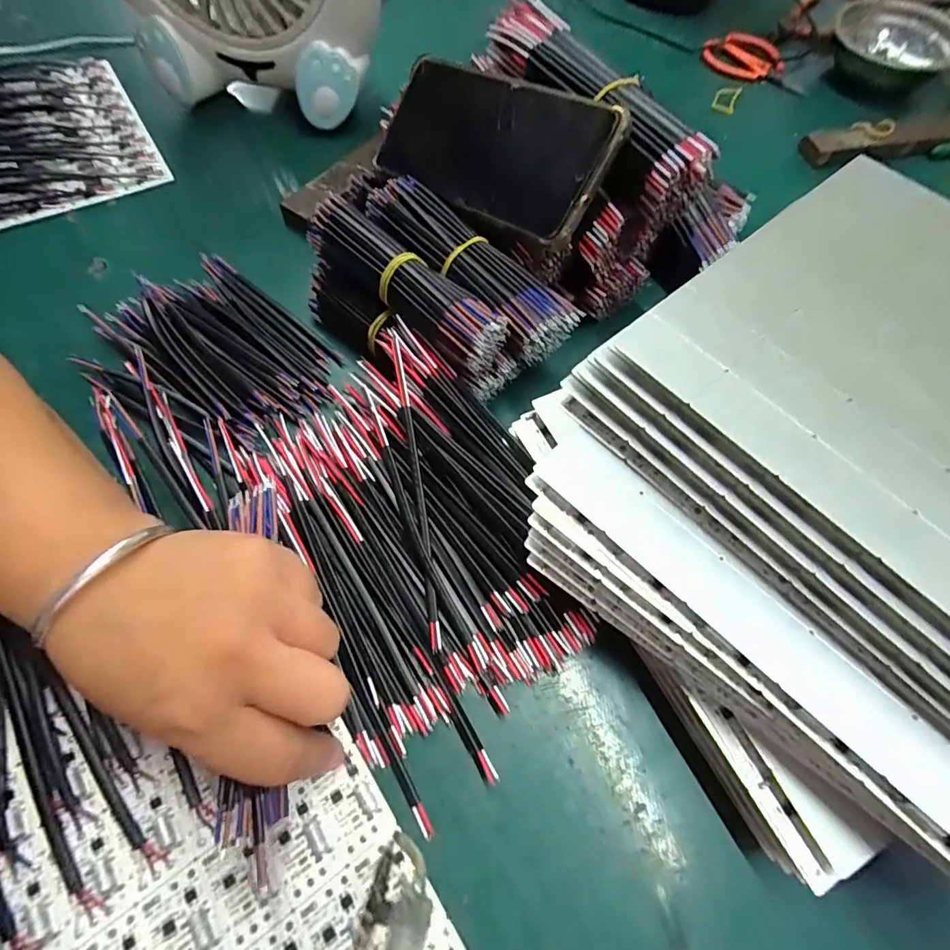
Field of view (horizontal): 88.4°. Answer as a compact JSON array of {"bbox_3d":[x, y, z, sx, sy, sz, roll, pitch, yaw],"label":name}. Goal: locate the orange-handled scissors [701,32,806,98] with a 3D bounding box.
[{"bbox_3d":[0.299,-0.440,0.517,0.112,0.016,0.067,23,65,9],"label":"orange-handled scissors"}]

